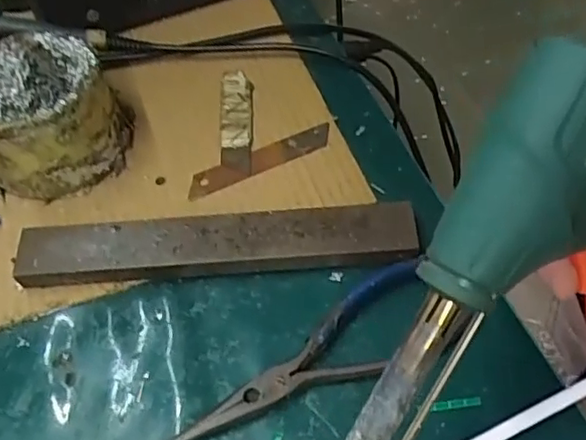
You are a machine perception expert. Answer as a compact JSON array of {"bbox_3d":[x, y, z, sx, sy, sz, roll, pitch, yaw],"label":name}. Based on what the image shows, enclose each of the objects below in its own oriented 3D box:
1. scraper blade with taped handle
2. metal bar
[{"bbox_3d":[-0.017,-0.056,0.385,0.074,0.004,0.099,4,55,8],"label":"scraper blade with taped handle"},{"bbox_3d":[-0.041,0.013,0.333,0.207,0.018,0.030,-4,54,3],"label":"metal bar"}]

